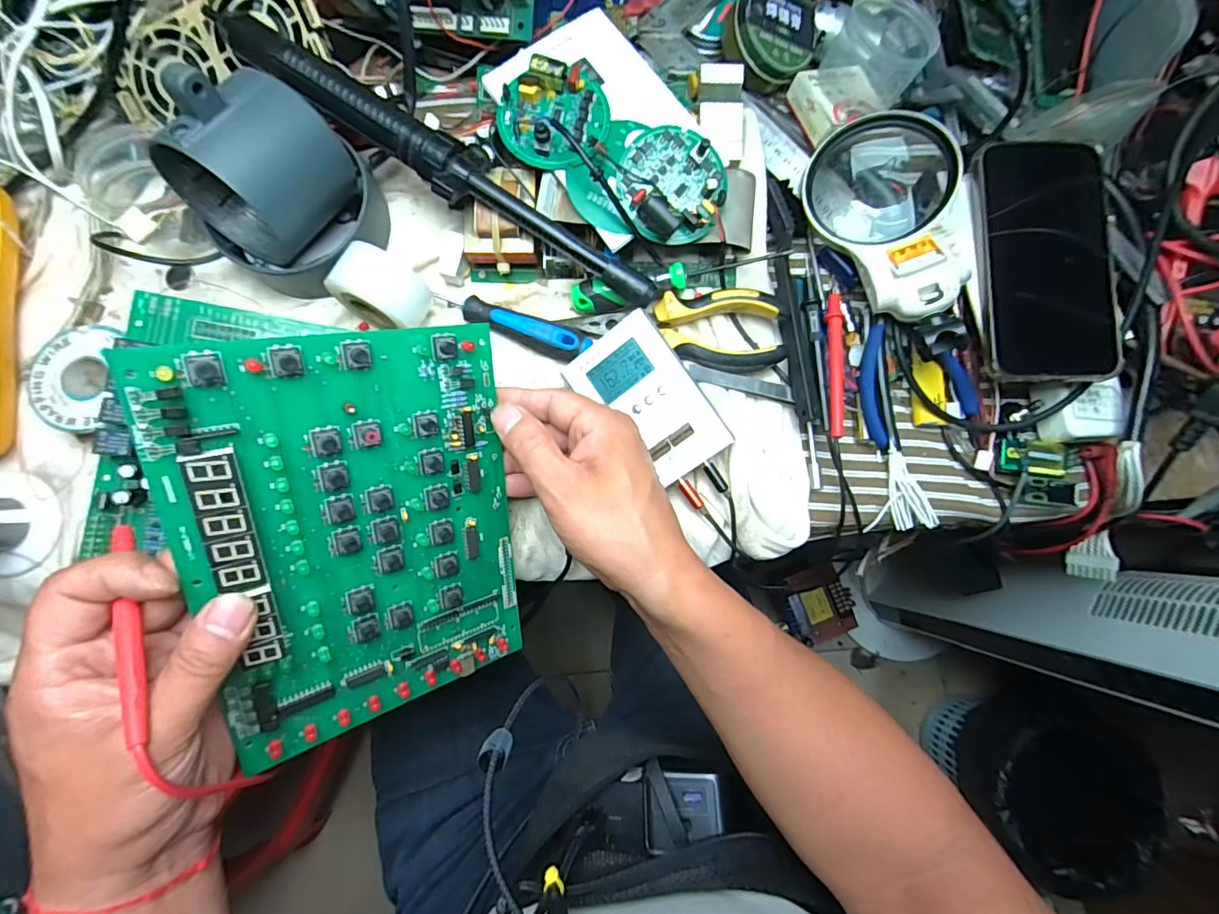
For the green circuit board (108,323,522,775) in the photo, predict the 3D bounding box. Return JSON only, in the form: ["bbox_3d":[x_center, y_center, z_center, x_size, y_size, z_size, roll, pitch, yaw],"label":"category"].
[{"bbox_3d":[-0.126,0.044,0.275,0.156,0.010,0.212,-16,112,-35],"label":"green circuit board"}]

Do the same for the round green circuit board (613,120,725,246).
[{"bbox_3d":[0.043,-0.177,0.329,0.072,0.023,0.066,0,83,-3],"label":"round green circuit board"}]

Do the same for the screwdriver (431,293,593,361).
[{"bbox_3d":[-0.071,-0.091,0.358,0.130,0.023,0.019,20,82,0],"label":"screwdriver"}]

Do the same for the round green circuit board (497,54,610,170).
[{"bbox_3d":[-0.035,-0.220,0.324,0.069,0.021,0.068,0,83,-3],"label":"round green circuit board"}]

